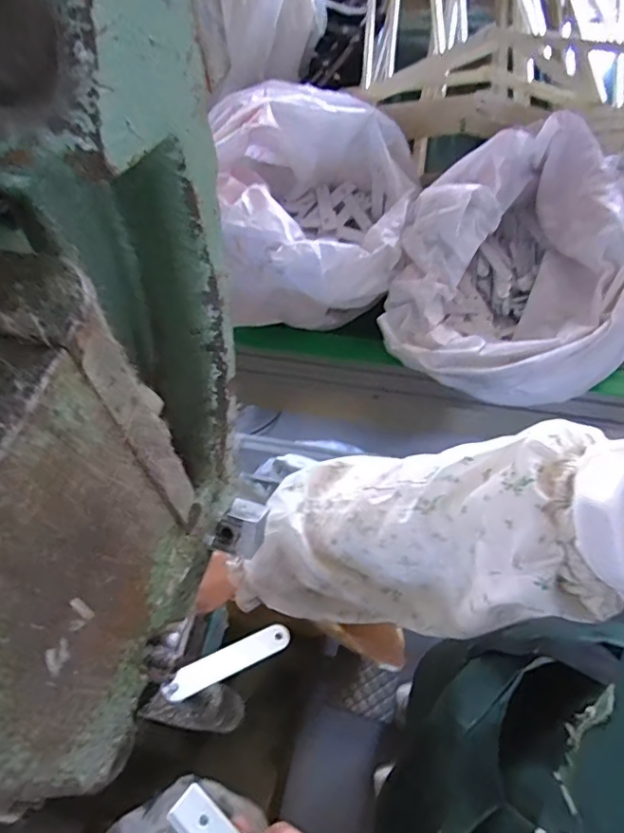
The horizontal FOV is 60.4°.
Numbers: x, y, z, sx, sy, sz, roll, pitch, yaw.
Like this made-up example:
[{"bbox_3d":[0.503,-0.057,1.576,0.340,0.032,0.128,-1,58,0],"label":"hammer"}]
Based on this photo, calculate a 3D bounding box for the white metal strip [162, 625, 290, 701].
[{"bbox_3d":[-0.056,0.164,0.361,0.089,0.005,0.018,-14,41,-29],"label":"white metal strip"}]

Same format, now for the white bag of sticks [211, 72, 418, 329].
[{"bbox_3d":[-0.006,-0.291,0.724,0.267,0.191,0.305,11,59,10],"label":"white bag of sticks"}]

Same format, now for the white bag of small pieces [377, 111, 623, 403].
[{"bbox_3d":[0.256,-0.205,0.698,0.303,0.166,0.357,2,58,5],"label":"white bag of small pieces"}]

